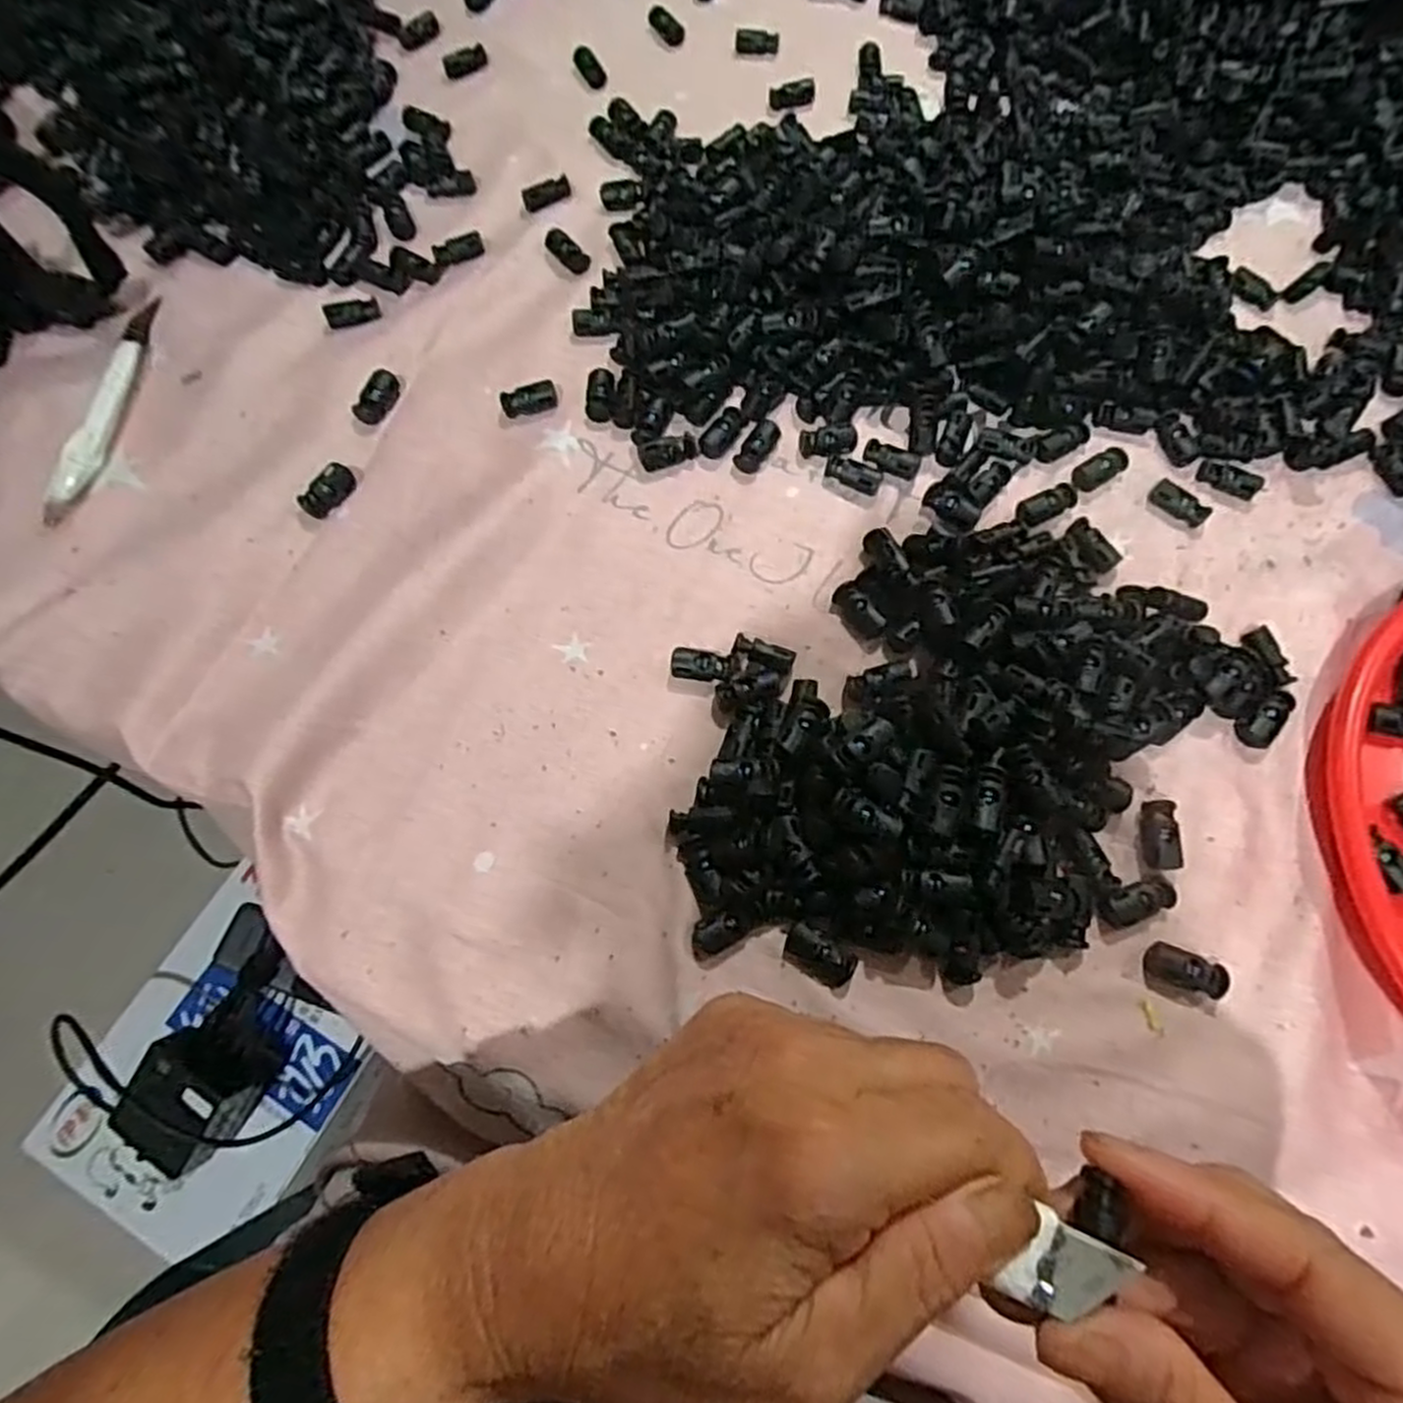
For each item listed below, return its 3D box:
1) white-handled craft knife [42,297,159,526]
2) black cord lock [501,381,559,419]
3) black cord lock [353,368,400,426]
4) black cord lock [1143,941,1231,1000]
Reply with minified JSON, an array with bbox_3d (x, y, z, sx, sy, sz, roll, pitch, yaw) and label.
[{"bbox_3d":[-0.292,-0.145,0.382,0.015,0.010,0.131,5,70,1],"label":"white-handled craft knife"},{"bbox_3d":[-0.085,-0.150,0.389,0.027,0.008,0.010,-15,71,-6],"label":"black cord lock"},{"bbox_3d":[-0.160,-0.151,0.387,0.013,0.006,0.030,18,70,6],"label":"black cord lock"},{"bbox_3d":[0.183,0.102,0.295,0.026,0.008,0.016,17,70,5],"label":"black cord lock"}]

